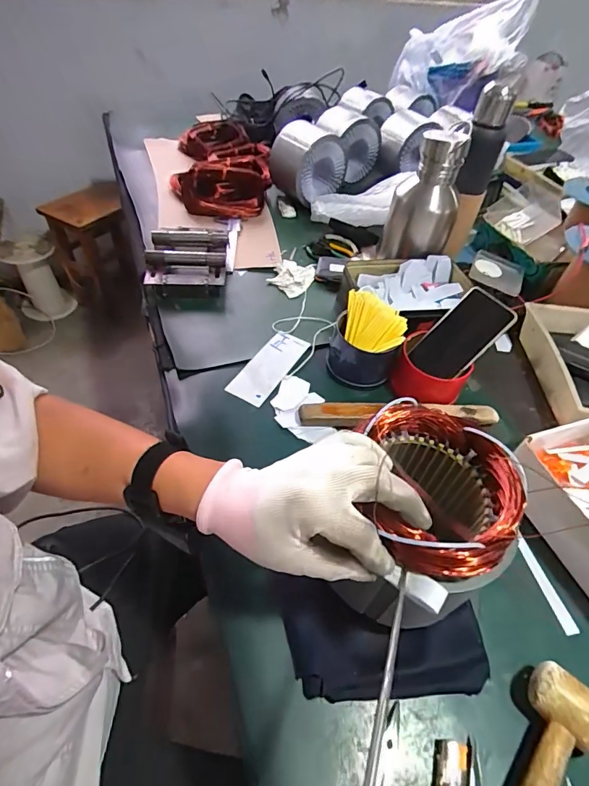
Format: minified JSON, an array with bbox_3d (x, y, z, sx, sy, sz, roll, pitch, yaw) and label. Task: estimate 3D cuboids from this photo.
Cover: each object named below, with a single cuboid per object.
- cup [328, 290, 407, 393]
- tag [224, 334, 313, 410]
[{"bbox_3d":[0.104,-0.075,0.602,0.098,0.088,0.108,9,49,3],"label":"cup"},{"bbox_3d":[-0.036,-0.041,0.618,0.056,0.005,0.148,25,52,16],"label":"tag"}]

